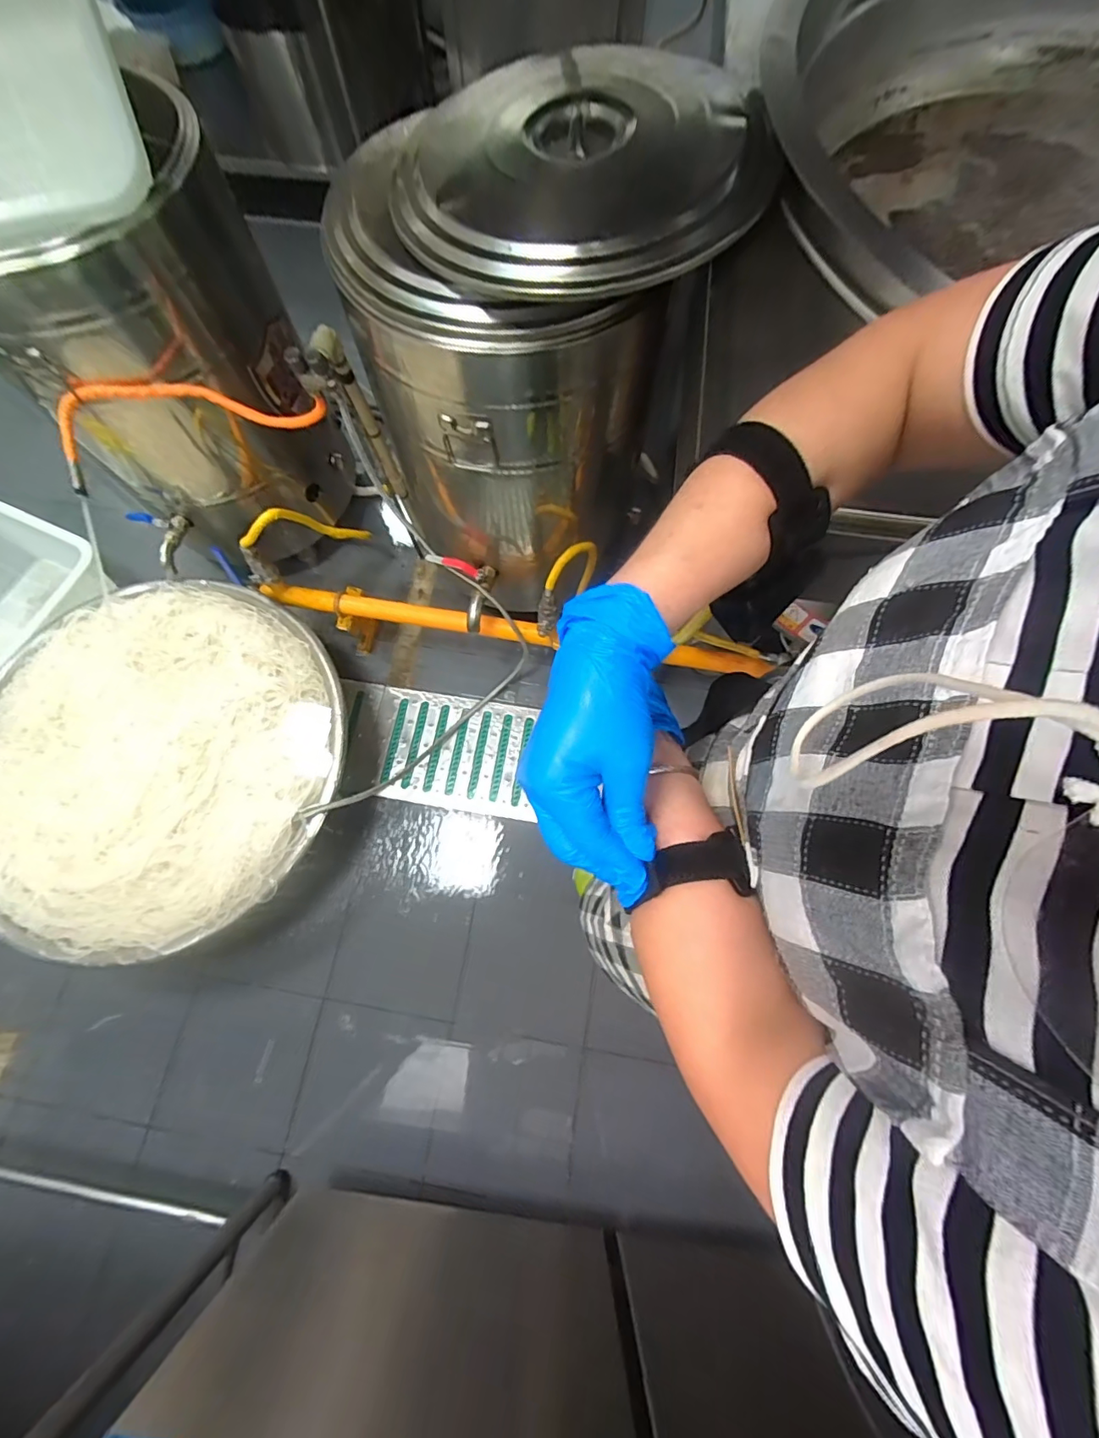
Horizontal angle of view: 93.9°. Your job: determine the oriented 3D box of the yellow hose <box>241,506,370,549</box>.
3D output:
[{"bbox_3d":[-0.571,-0.456,1.268,0.032,0.405,0.092,29,111,9],"label":"yellow hose"}]

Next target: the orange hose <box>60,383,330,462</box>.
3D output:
[{"bbox_3d":[-0.647,-0.561,0.927,0.491,0.076,0.103,-7,72,-2],"label":"orange hose"}]

